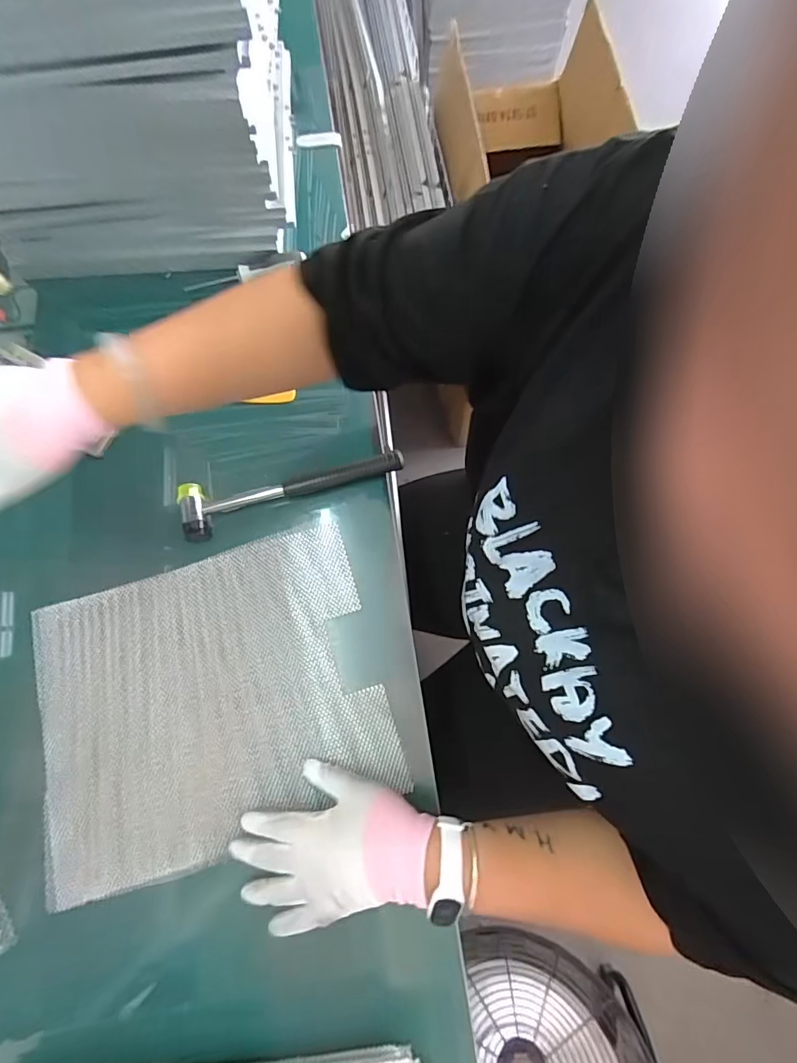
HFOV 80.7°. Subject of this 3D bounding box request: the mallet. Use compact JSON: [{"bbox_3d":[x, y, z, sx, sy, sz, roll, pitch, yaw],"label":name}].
[{"bbox_3d":[-0.115,-0.052,0.509,0.241,0.023,0.057,-18,75,-3],"label":"mallet"}]

